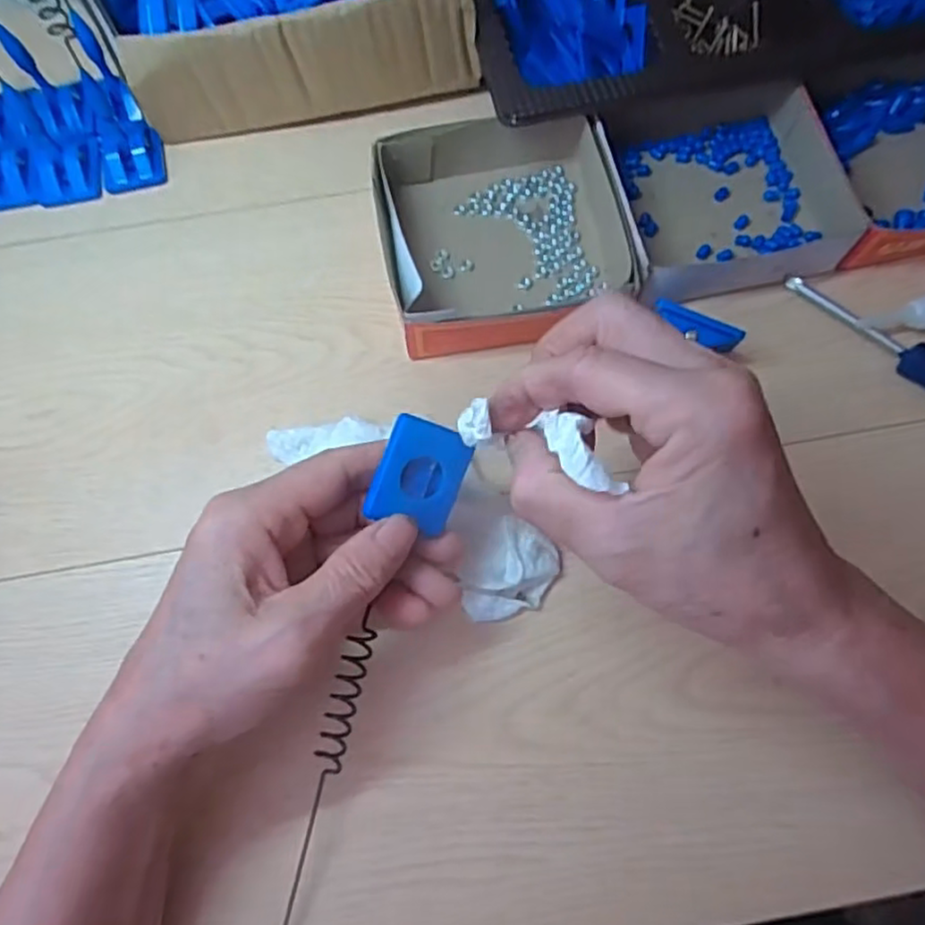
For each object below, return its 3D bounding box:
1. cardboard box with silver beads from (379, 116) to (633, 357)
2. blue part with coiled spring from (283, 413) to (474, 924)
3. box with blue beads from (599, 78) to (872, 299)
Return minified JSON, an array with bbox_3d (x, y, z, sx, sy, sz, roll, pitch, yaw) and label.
[{"bbox_3d":[0.022,-0.125,0.365,0.124,0.033,0.133,-11,72,-2],"label":"cardboard box with silver beads"},{"bbox_3d":[-0.043,0.097,0.280,0.030,0.022,0.231,17,93,7],"label":"blue part with coiled spring"},{"bbox_3d":[0.147,-0.157,0.378,0.129,0.035,0.128,-13,72,-2],"label":"box with blue beads"}]

